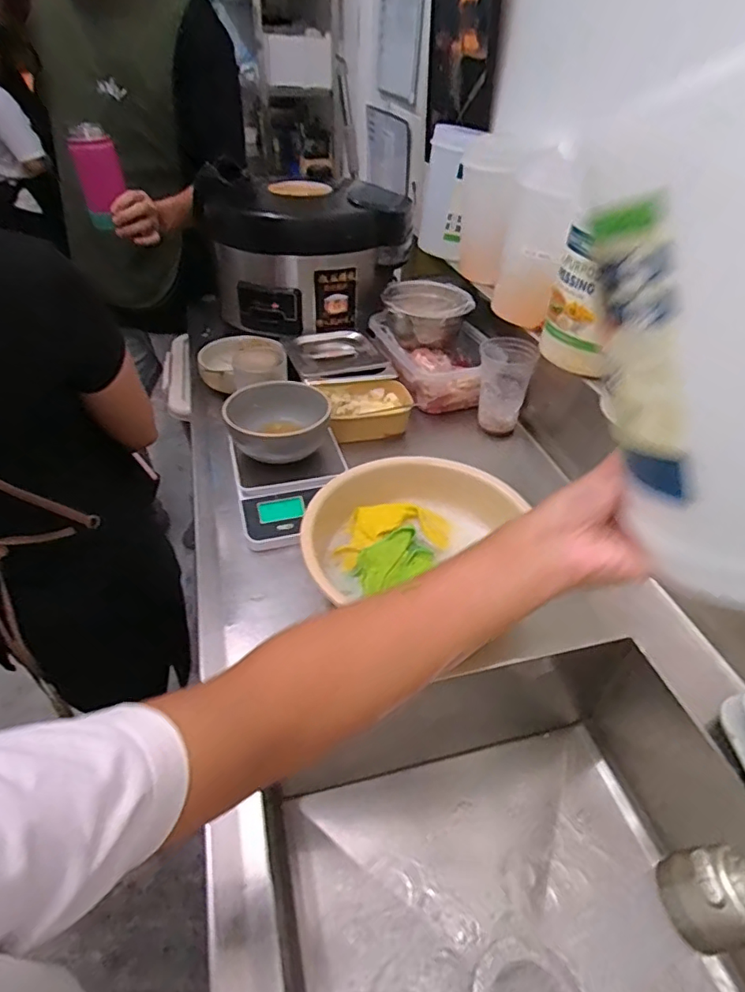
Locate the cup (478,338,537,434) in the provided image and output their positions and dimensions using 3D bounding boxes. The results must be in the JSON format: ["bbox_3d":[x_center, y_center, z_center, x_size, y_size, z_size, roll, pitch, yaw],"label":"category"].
[{"bbox_3d":[0.219,-0.186,0.923,0.089,0.134,0.079,11,42,10],"label":"cup"}]

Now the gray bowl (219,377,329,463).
[{"bbox_3d":[-0.135,-0.104,0.789,0.144,0.073,0.132,-3,41,-6],"label":"gray bowl"}]

